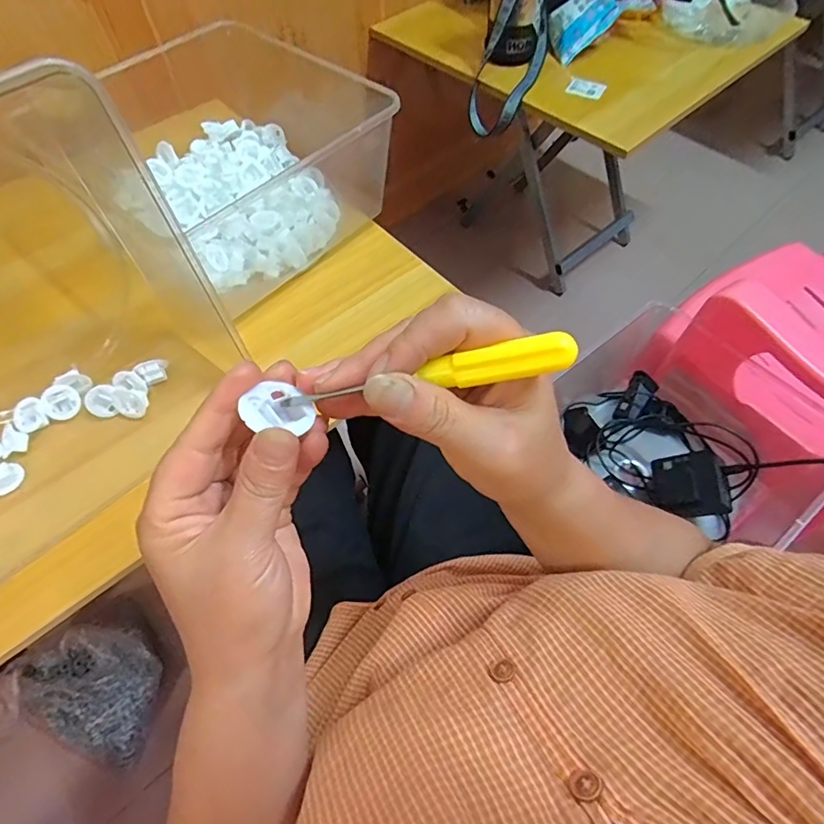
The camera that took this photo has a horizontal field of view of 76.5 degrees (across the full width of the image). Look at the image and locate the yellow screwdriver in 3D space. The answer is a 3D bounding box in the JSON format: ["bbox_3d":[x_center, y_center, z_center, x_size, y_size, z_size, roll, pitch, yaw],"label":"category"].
[{"bbox_3d":[0.003,-0.014,0.220,0.127,0.010,0.010,-10,57,19],"label":"yellow screwdriver"}]

